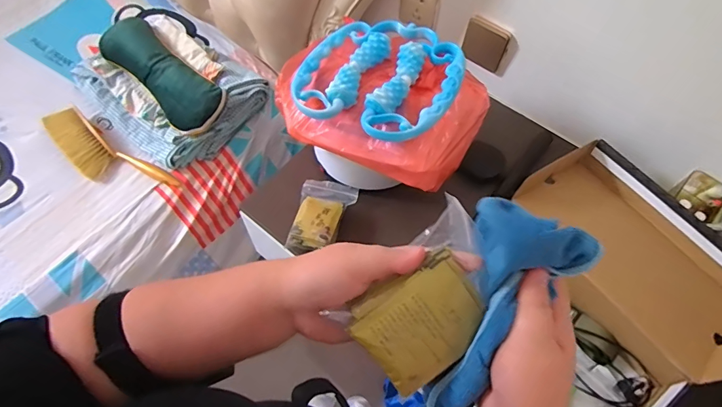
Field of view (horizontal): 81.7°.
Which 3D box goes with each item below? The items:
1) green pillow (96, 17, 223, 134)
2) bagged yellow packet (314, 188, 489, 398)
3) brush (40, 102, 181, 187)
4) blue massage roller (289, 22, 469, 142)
[{"bbox_3d":[-0.505,-0.329,1.043,0.432,0.061,0.128,38,65,18],"label":"green pillow"},{"bbox_3d":[0.051,0.068,0.291,0.078,0.010,0.119,44,88,-4],"label":"bagged yellow packet"},{"bbox_3d":[-0.609,-0.113,0.987,0.357,0.055,0.111,30,63,14],"label":"brush"},{"bbox_3d":[0.032,-0.198,0.617,0.227,0.041,0.221,25,62,12],"label":"blue massage roller"}]

